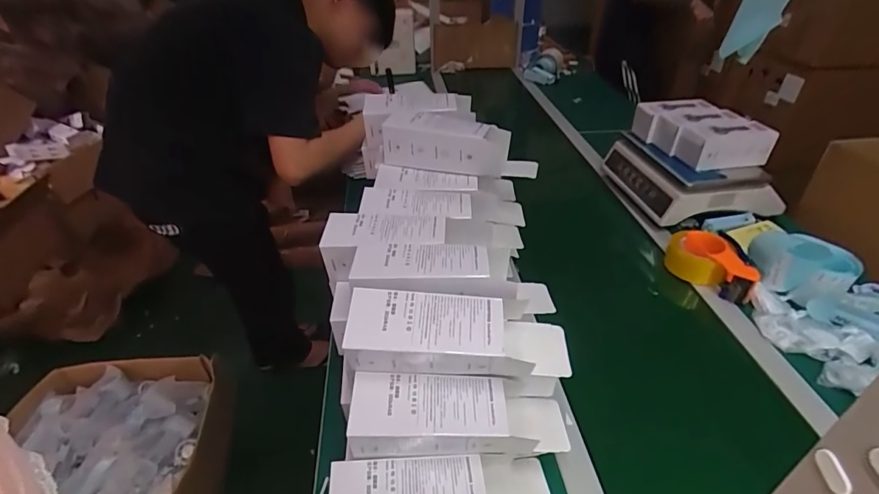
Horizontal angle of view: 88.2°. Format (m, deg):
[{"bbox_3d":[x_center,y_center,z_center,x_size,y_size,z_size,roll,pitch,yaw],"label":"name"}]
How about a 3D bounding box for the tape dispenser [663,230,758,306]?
[{"bbox_3d":[0.481,0.035,0.823,0.087,0.080,0.153,-1,37,0],"label":"tape dispenser"}]

